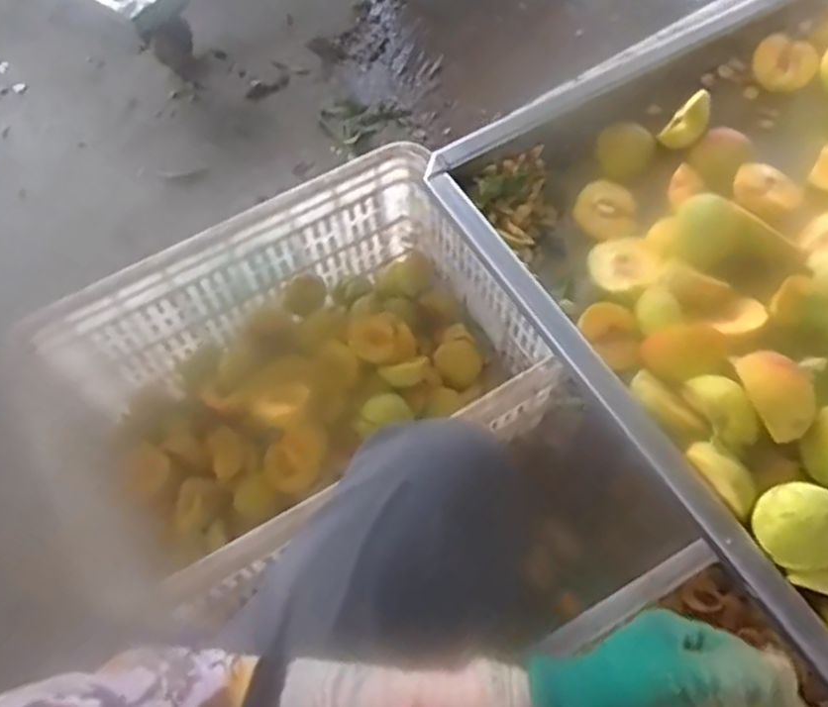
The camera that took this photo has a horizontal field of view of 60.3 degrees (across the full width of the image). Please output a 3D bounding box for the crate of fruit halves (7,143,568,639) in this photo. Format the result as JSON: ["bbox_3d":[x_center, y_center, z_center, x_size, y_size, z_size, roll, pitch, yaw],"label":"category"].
[{"bbox_3d":[-0.140,0.022,0.858,0.509,0.213,0.330,-29,64,-12],"label":"crate of fruit halves"}]

